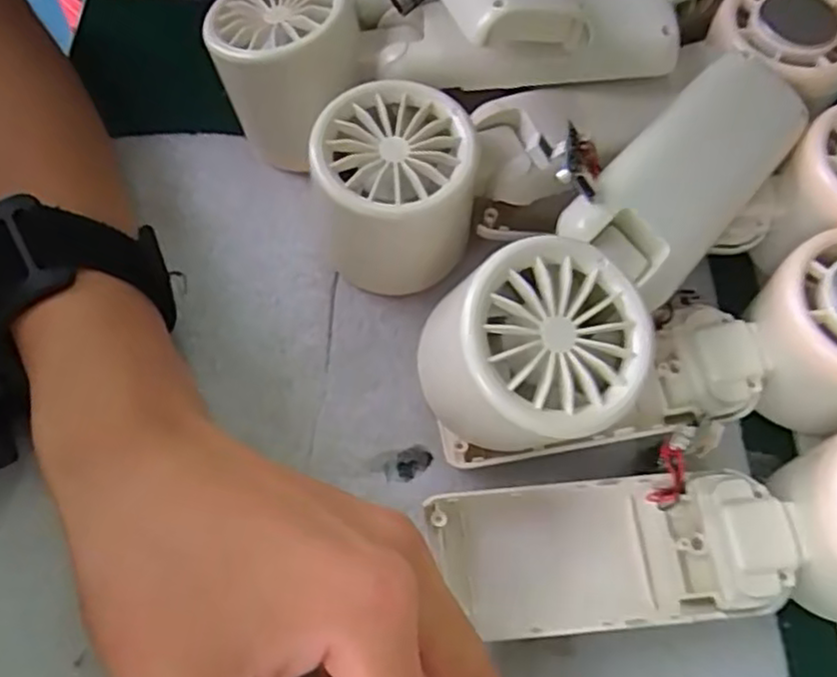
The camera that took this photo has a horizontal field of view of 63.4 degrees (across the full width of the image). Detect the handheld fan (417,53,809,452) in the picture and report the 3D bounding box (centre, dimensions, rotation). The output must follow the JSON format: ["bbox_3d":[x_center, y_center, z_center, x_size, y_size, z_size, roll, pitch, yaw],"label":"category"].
[{"bbox_3d":[0.068,-0.030,0.220,0.060,0.060,0.165,41,71,15],"label":"handheld fan"}]

